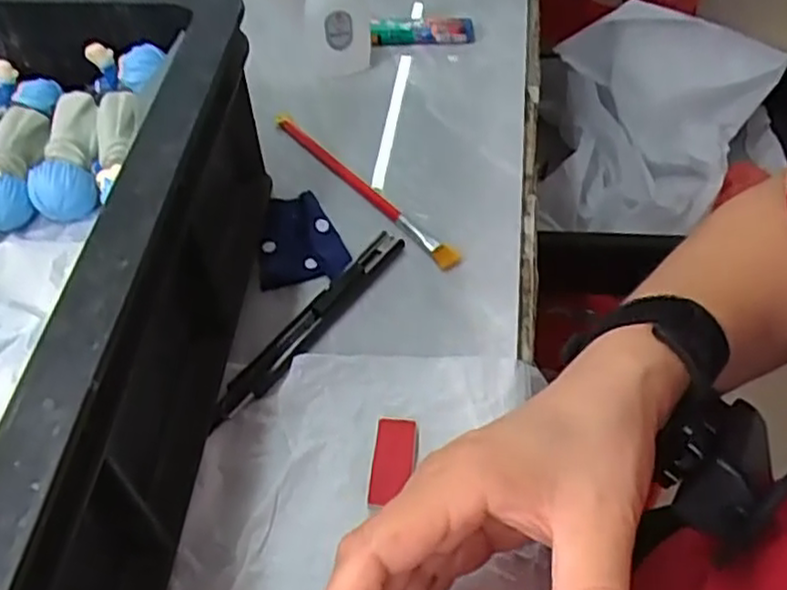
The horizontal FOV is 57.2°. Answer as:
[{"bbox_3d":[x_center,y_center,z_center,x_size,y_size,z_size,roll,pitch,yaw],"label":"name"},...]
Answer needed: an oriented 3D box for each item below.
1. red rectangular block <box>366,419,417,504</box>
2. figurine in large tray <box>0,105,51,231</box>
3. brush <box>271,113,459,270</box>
[{"bbox_3d":[0.000,0.071,0.307,0.018,0.004,0.040,4,50,4],"label":"red rectangular block"},{"bbox_3d":[-0.172,-0.059,0.324,0.025,0.017,0.060,3,65,3],"label":"figurine in large tray"},{"bbox_3d":[-0.019,-0.064,0.415,0.010,0.008,0.155,-34,58,-24],"label":"brush"}]

